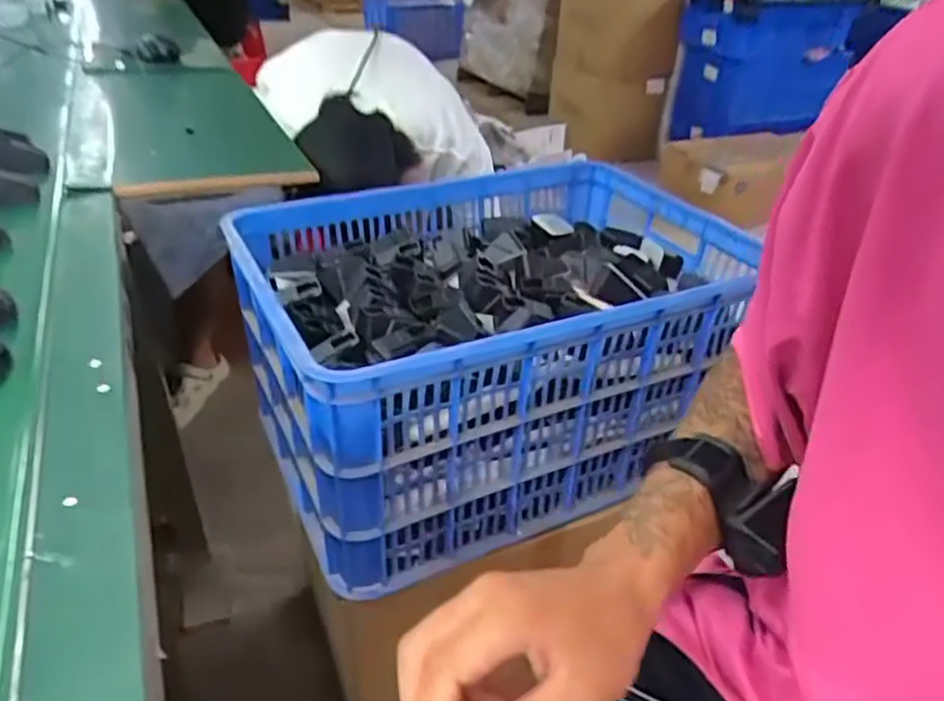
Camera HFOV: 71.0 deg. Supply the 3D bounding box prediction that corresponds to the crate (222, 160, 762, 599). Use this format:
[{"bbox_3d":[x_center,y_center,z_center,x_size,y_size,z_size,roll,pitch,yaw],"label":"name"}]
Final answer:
[{"bbox_3d":[0.024,-0.022,0.863,0.563,0.286,0.403,-15,38,-25],"label":"crate"}]

